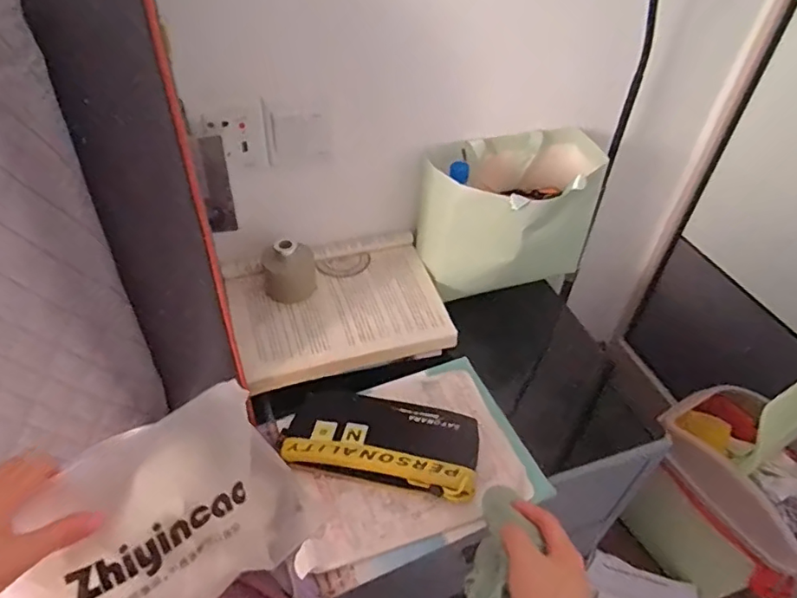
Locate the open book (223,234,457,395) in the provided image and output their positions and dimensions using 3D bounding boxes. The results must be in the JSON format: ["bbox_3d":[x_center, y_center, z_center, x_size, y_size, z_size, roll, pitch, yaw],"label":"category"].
[{"bbox_3d":[-0.080,0.011,0.746,0.275,0.044,0.191,-13,46,-16],"label":"open book"}]

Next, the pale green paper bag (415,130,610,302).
[{"bbox_3d":[0.172,-0.117,0.801,0.276,0.190,0.152,-13,46,-16],"label":"pale green paper bag"}]

